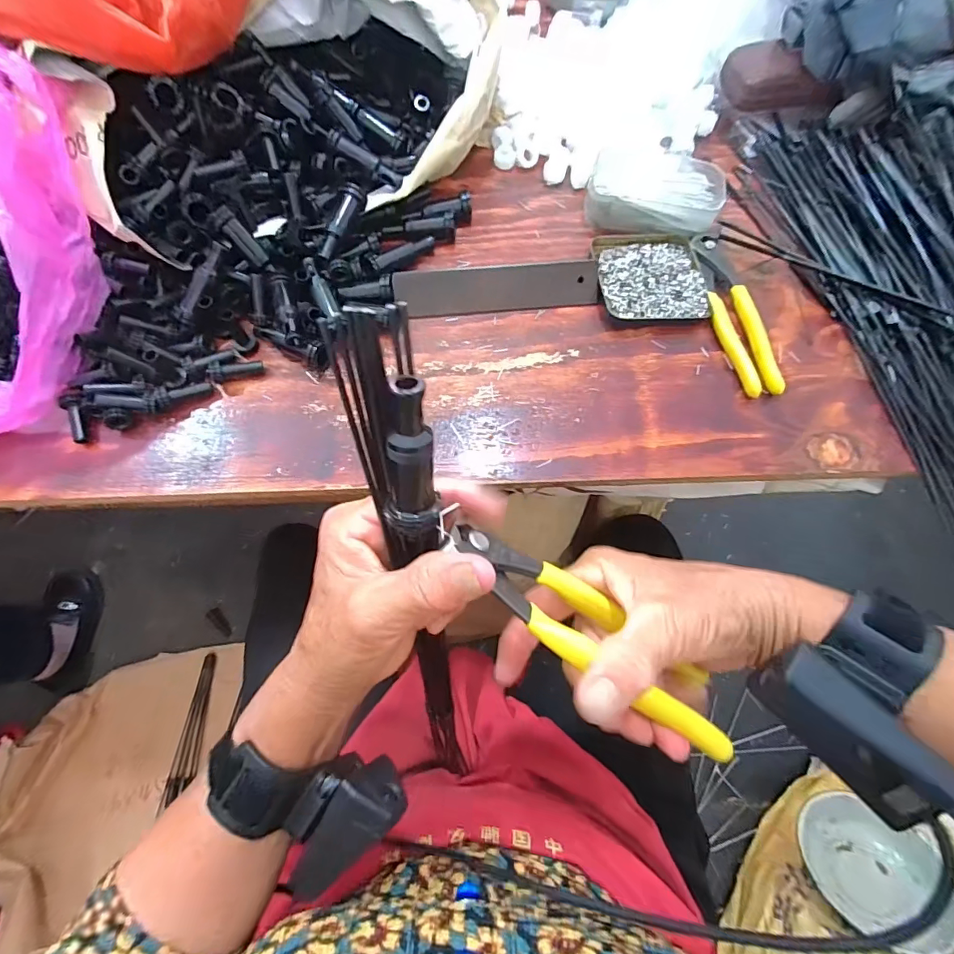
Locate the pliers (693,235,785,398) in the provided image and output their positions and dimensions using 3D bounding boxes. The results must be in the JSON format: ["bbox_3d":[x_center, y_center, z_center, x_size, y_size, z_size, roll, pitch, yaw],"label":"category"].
[{"bbox_3d":[0.225,-0.146,0.410,0.035,0.012,0.164,-7,70,-5],"label":"pliers"}]

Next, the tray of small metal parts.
[{"bbox_3d":[0.156,-0.183,0.421,0.094,0.013,0.094,-1,70,-3],"label":"tray of small metal parts"}]

